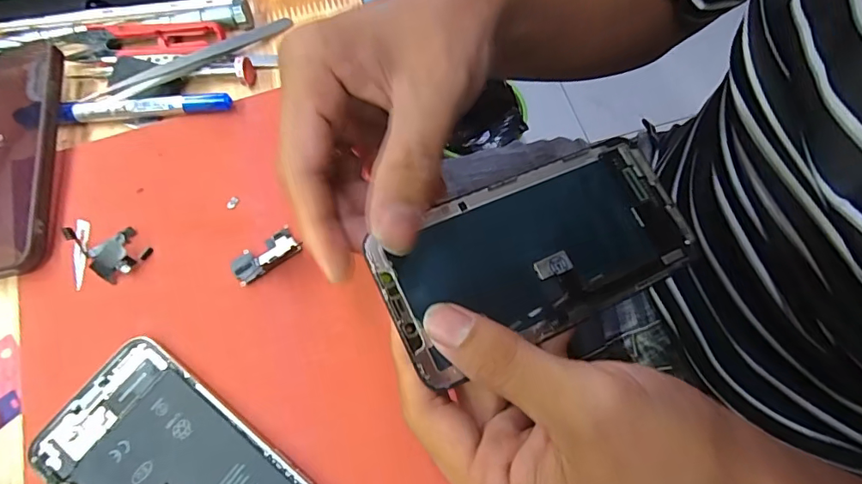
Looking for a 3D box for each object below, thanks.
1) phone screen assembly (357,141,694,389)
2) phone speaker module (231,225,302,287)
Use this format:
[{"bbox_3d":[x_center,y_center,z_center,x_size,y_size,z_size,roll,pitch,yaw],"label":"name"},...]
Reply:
[{"bbox_3d":[0.046,0.002,0.205,0.138,0.007,0.066,-22,70,-17],"label":"phone screen assembly"},{"bbox_3d":[-0.086,0.008,0.252,0.035,0.004,0.017,-33,72,-13],"label":"phone speaker module"}]

